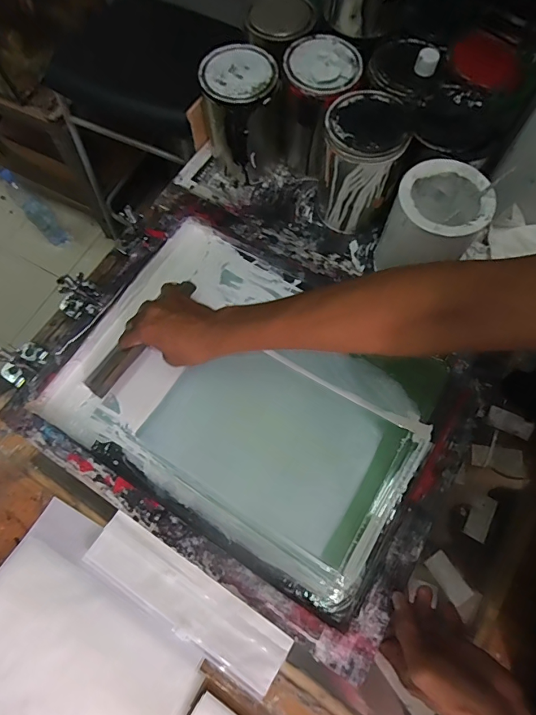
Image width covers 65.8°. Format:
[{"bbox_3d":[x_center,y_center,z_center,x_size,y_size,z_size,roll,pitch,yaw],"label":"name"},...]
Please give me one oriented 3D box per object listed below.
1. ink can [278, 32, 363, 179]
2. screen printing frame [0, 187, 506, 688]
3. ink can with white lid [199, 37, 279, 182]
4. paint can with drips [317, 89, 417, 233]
[{"bbox_3d":[0.073,-0.366,0.620,0.101,0.171,0.101,0,71,0],"label":"ink can"},{"bbox_3d":[-0.017,0.035,0.525,0.489,0.046,0.403,30,72,13],"label":"screen printing frame"},{"bbox_3d":[-0.040,-0.355,0.623,0.099,0.154,0.106,0,71,0],"label":"ink can with white lid"},{"bbox_3d":[0.127,-0.262,0.581,0.102,0.160,0.104,0,71,0],"label":"paint can with drips"}]

